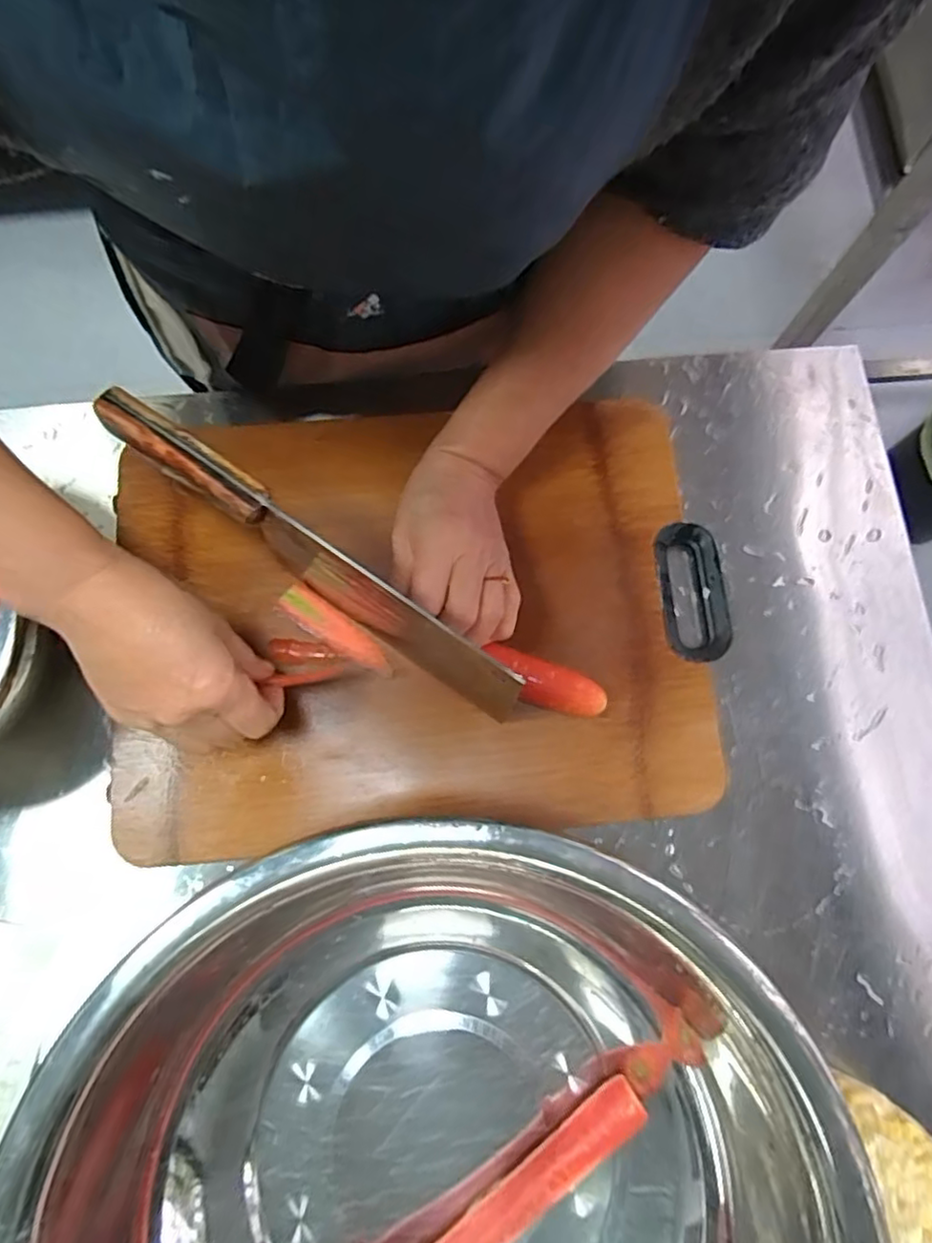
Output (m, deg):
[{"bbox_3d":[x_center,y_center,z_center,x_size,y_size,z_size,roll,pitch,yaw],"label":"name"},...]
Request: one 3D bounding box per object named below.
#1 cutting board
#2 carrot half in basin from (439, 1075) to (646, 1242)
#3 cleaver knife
[{"bbox_3d":[-0.039,-0.005,0.431,0.382,0.027,0.288,-4,78,-2],"label":"cutting board"},{"bbox_3d":[-0.008,0.352,0.358,0.257,0.025,0.031,-32,81,-8],"label":"carrot half in basin"},{"bbox_3d":[-0.088,-0.037,0.389,0.282,0.098,0.027,35,80,6],"label":"cleaver knife"}]

